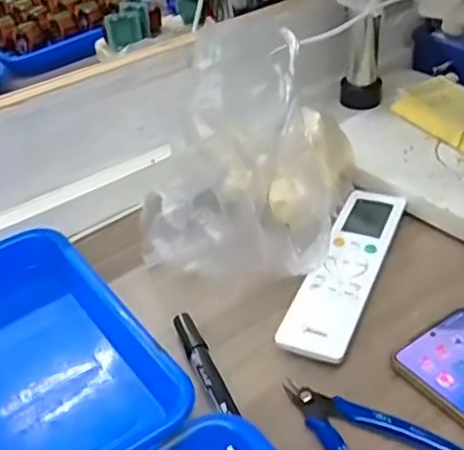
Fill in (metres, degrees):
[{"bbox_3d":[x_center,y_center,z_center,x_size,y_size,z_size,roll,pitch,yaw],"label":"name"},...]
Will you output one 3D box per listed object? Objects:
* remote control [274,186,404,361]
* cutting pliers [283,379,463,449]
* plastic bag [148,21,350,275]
[{"bbox_3d":[0.092,0.030,0.501,0.049,0.014,0.195,13,41,22],"label":"remote control"},{"bbox_3d":[0.078,0.130,0.387,0.063,0.014,0.116,-33,46,-31],"label":"cutting pliers"},{"bbox_3d":[0.019,-0.059,0.502,0.138,0.150,0.184,7,39,15],"label":"plastic bag"}]

